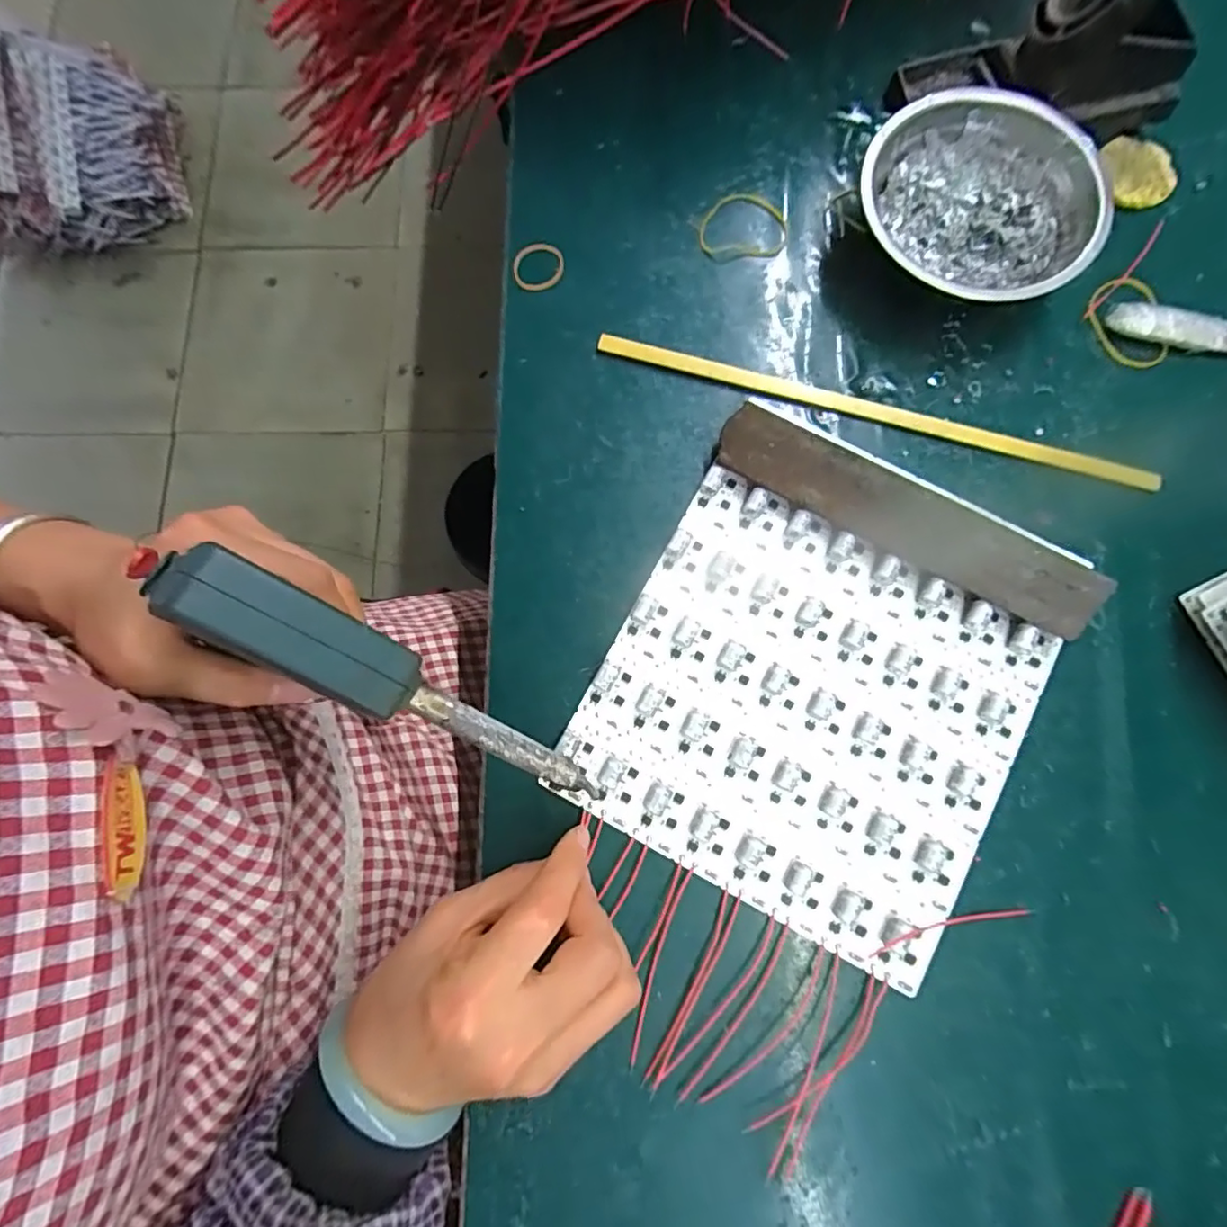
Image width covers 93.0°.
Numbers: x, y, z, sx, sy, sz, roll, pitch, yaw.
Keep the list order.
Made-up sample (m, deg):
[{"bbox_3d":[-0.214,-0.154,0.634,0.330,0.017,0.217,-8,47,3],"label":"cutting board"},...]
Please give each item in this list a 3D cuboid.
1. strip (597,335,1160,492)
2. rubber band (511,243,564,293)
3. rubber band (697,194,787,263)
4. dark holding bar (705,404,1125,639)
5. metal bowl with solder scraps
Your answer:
[{"bbox_3d":[0.145,-0.114,0.324,0.311,0.008,0.013,15,80,3],"label":"strip"},{"bbox_3d":[-0.044,-0.204,0.342,0.025,0.007,0.031,39,82,7],"label":"rubber band"},{"bbox_3d":[0.077,-0.229,0.347,0.054,0.005,0.044,-9,79,-3],"label":"rubber band"},{"bbox_3d":[0.148,-0.048,0.300,0.198,0.031,0.030,28,81,6],"label":"dark holding bar"},{"bbox_3d":[0.200,-0.221,0.324,0.121,0.039,0.122,0,80,1],"label":"metal bowl with solder scraps"}]

